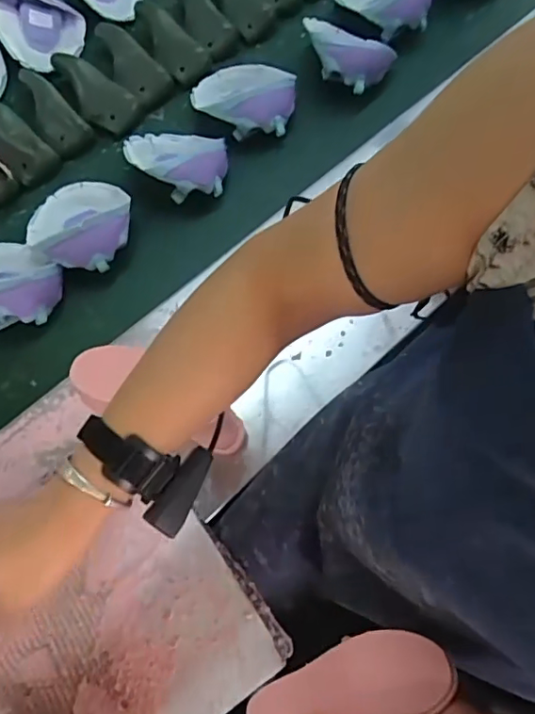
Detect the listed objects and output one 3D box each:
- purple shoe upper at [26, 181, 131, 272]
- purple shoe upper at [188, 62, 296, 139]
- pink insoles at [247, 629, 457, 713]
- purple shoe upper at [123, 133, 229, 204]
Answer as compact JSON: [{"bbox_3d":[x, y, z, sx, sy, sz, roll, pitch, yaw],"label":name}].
[{"bbox_3d":[-0.253,-0.189,0.752,0.158,0.050,0.138,37,67,15],"label":"purple shoe upper"},{"bbox_3d":[-0.035,-0.394,0.842,0.153,0.048,0.146,-8,64,-6],"label":"purple shoe upper"},{"bbox_3d":[0.063,0.262,0.425,0.156,0.015,0.075,-28,67,-2],"label":"pink insoles"},{"bbox_3d":[-0.129,-0.287,0.794,0.146,0.054,0.136,4,63,-1],"label":"purple shoe upper"}]

